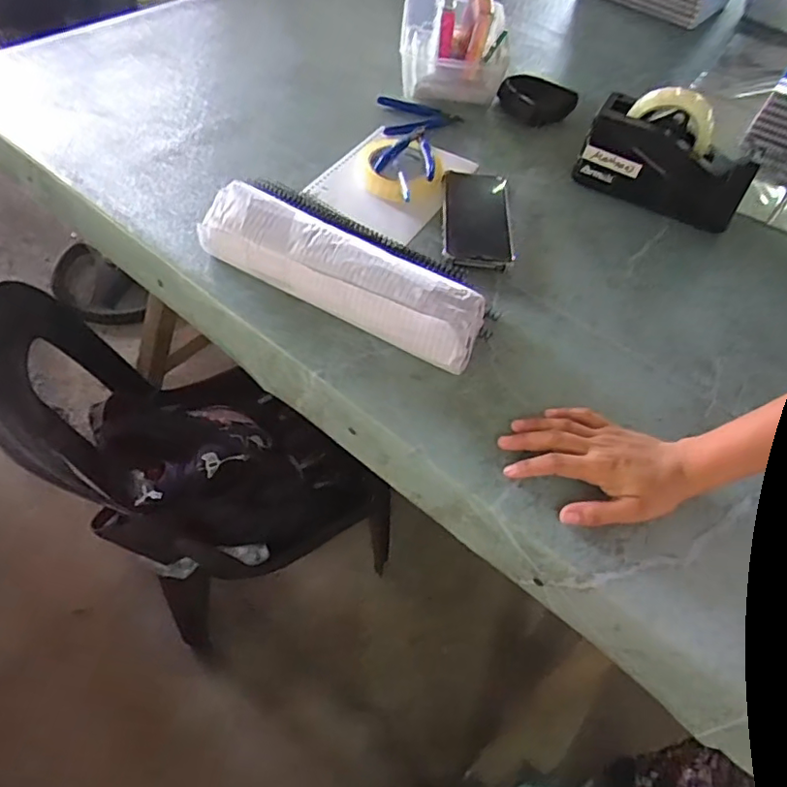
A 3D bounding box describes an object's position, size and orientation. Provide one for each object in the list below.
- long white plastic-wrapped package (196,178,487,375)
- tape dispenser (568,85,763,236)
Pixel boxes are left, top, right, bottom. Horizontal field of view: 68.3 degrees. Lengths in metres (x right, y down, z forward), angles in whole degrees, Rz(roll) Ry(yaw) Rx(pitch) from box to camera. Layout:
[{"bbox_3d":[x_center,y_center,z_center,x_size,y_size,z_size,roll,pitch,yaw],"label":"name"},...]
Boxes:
[{"bbox_3d":[-0.050,-0.113,0.558,0.291,0.076,0.067,28,54,13],"label":"long white plastic-wrapped package"},{"bbox_3d":[0.341,-0.297,0.712,0.199,0.114,0.077,26,54,11],"label":"tape dispenser"}]

